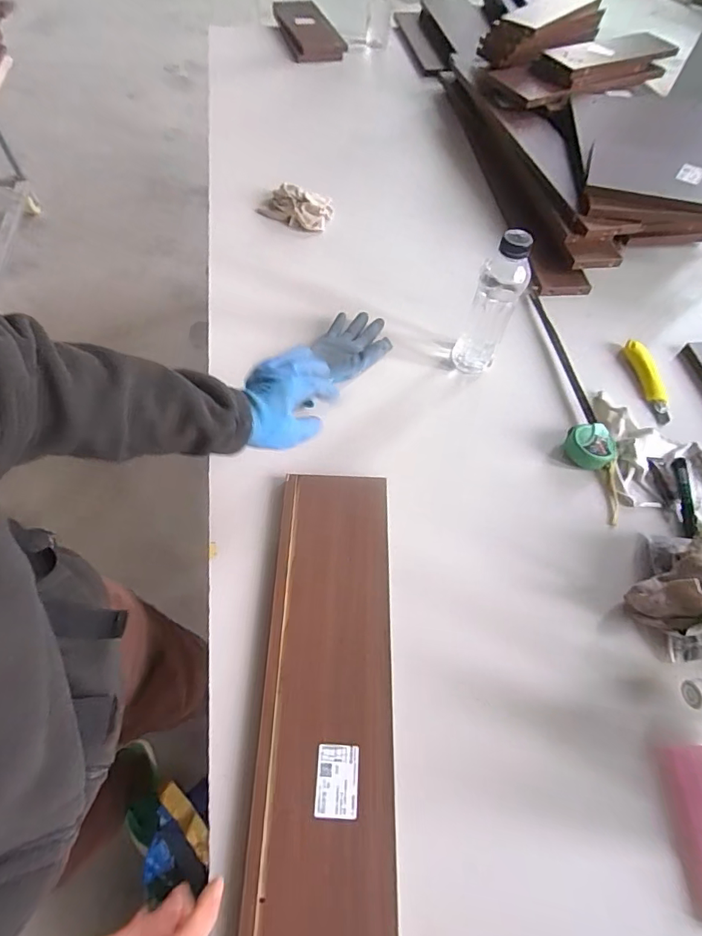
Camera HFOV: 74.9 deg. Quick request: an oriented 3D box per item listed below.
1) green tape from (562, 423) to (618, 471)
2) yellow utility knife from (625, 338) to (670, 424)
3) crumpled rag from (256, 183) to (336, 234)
[{"bbox_3d":[0.359,-0.035,0.685,0.069,0.037,0.066,1,60,-2],"label":"green tape"},{"bbox_3d":[0.500,-0.152,0.773,0.023,0.030,0.158,-7,70,-8],"label":"yellow utility knife"},{"bbox_3d":[-0.113,-0.547,0.959,0.149,0.055,0.088,23,61,10],"label":"crumpled rag"}]

